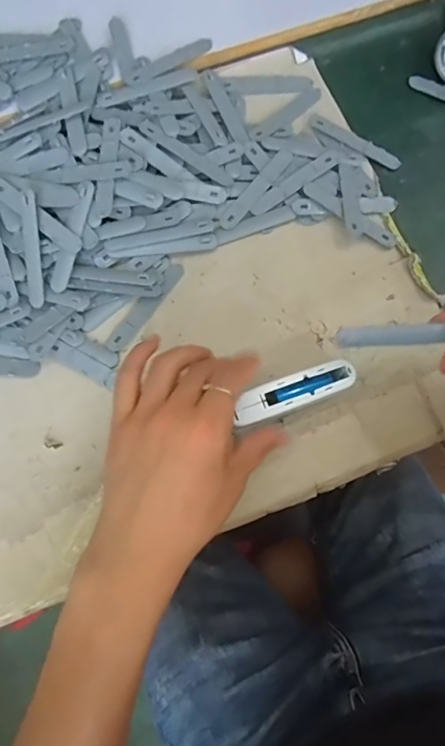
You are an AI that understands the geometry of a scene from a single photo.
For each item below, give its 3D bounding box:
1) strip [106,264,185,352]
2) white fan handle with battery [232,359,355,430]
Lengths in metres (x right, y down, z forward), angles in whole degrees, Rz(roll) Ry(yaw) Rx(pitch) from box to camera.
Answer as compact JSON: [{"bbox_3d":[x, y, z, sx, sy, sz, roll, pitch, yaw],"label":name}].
[{"bbox_3d":[-0.064,-0.058,0.386,0.015,0.006,0.094,35,79,7],"label":"strip"},{"bbox_3d":[0.053,0.015,0.342,0.093,0.023,0.026,-20,78,-13],"label":"white fan handle with battery"}]

